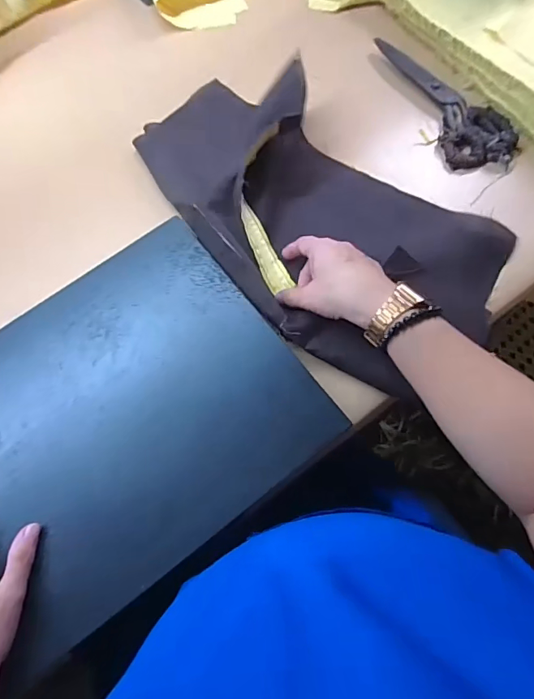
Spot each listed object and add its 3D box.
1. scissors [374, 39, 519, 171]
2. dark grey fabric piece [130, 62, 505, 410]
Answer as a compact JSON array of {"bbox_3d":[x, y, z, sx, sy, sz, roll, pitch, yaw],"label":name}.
[{"bbox_3d":[0.219,-0.313,0.557,0.082,0.021,0.216,-24,71,-4],"label":"scissors"},{"bbox_3d":[0.035,-0.150,0.492,0.436,0.072,0.237,36,77,10],"label":"dark grey fabric piece"}]

